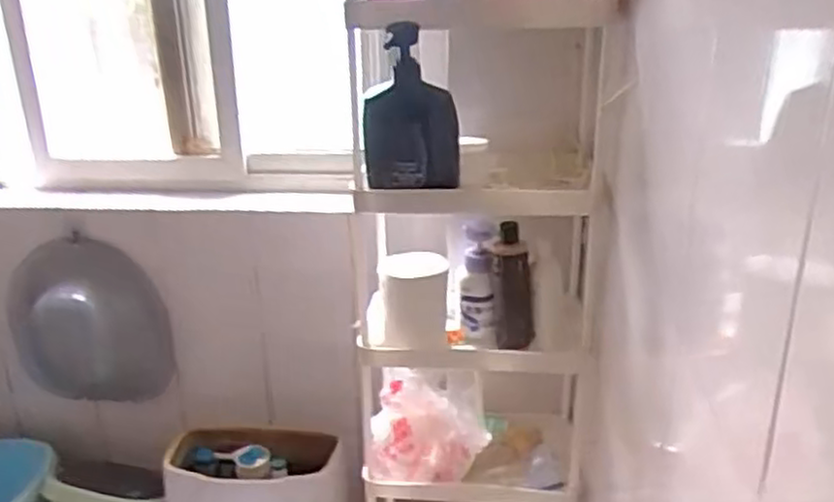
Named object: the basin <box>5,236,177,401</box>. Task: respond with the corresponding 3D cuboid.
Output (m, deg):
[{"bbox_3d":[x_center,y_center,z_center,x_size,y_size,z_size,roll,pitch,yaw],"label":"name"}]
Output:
[{"bbox_3d":[-0.672,0.169,1.552,0.359,0.379,0.100,9,21,11],"label":"basin"}]

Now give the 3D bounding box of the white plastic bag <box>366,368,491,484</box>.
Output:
[{"bbox_3d":[0.014,0.268,1.138,0.172,0.144,0.100,0,23,1],"label":"white plastic bag"}]

